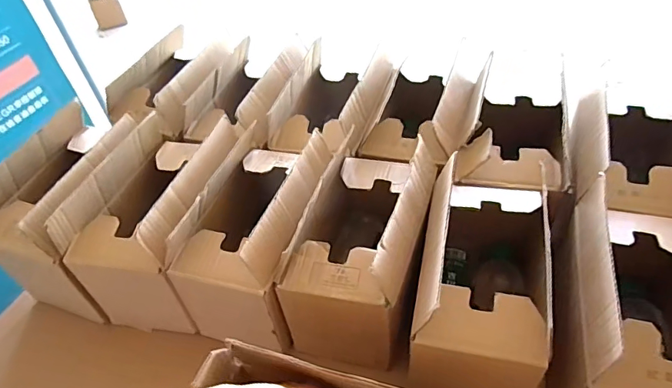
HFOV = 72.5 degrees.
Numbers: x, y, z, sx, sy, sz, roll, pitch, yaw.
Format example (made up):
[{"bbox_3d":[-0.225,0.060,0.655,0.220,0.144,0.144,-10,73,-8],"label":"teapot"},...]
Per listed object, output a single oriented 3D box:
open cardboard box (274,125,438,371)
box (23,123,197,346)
[{"bbox_3d":[0.026,0.070,0.615,0.173,0.221,0.236,13,49,18],"label":"open cardboard box"},{"bbox_3d":[-0.223,0.031,0.656,0.147,0.209,0.271,11,49,16],"label":"box"}]

